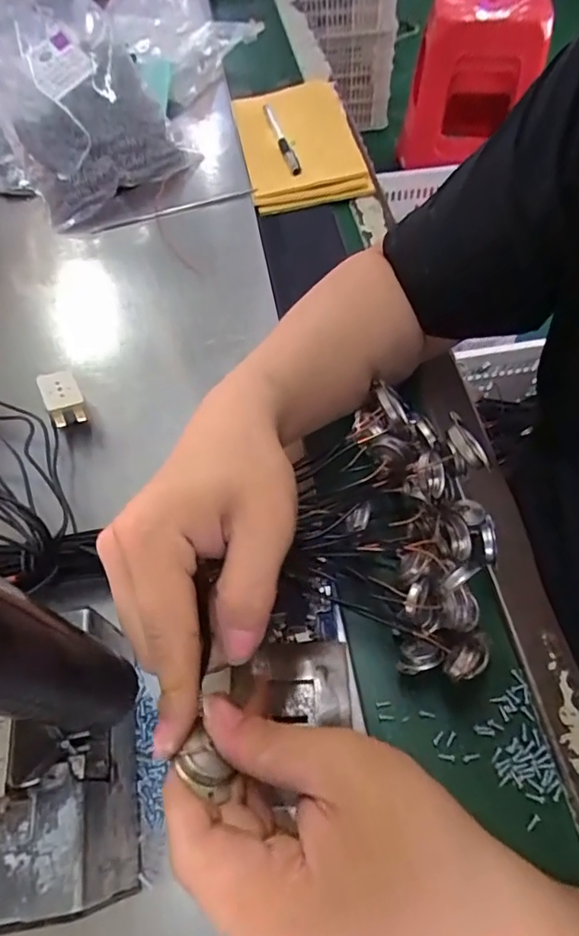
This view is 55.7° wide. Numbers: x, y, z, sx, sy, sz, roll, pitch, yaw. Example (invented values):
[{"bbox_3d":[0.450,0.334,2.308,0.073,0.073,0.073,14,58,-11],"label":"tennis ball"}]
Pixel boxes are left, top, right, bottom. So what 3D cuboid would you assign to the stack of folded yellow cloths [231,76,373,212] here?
[{"bbox_3d":[0.010,-0.379,0.632,0.132,0.032,0.229,-10,59,-3],"label":"stack of folded yellow cloths"}]

